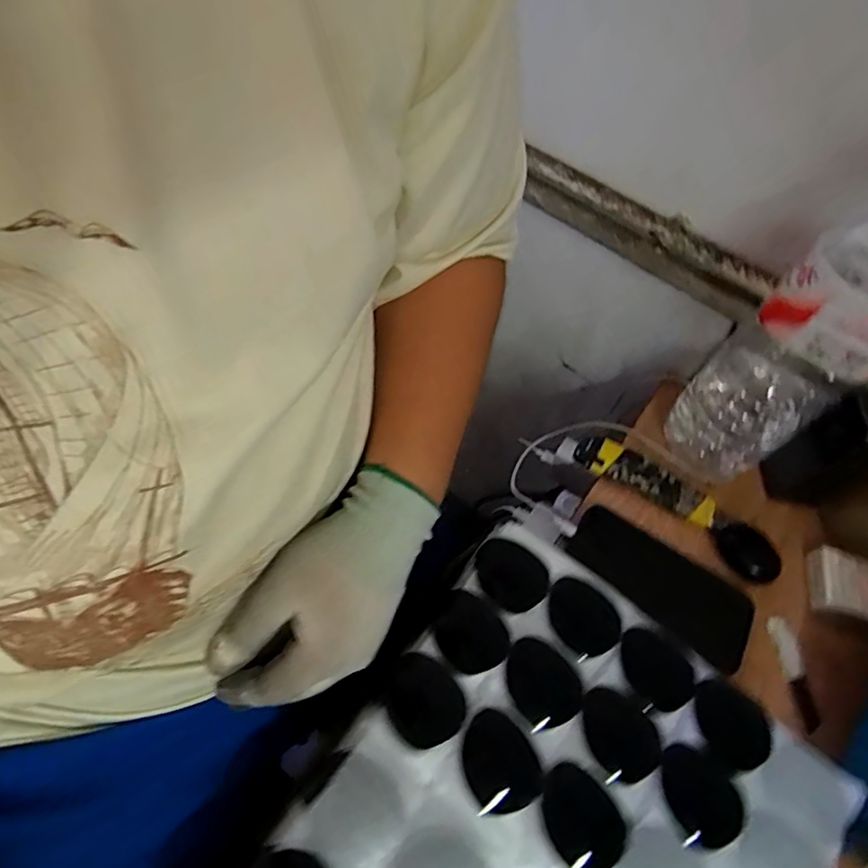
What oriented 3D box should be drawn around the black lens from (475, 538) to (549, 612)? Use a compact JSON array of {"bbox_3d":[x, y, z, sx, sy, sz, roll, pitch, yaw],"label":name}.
[{"bbox_3d":[0.056,0.099,0.388,0.041,0.010,0.053,-38,70,-27],"label":"black lens"}]

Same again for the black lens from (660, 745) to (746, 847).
[{"bbox_3d":[0.162,0.218,0.328,0.042,0.004,0.051,-16,62,-18],"label":"black lens"}]

